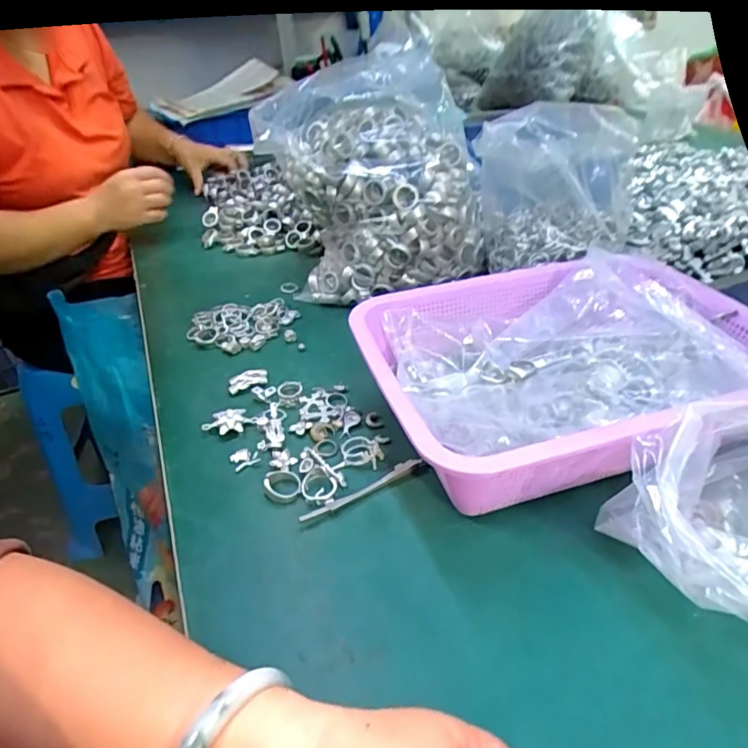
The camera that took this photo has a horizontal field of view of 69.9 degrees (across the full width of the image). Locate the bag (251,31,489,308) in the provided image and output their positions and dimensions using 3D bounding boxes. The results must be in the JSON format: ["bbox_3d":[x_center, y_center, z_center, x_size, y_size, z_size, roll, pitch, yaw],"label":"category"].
[{"bbox_3d":[-0.003,-0.223,0.617,0.219,0.241,0.192,-12,37,-11],"label":"bag"}]

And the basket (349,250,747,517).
[{"bbox_3d":[0.148,-0.003,0.427,0.297,0.082,0.227,-12,37,-11],"label":"basket"}]

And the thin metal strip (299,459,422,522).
[{"bbox_3d":[-0.009,0.085,0.394,0.099,0.005,0.009,-23,40,-23],"label":"thin metal strip"}]

